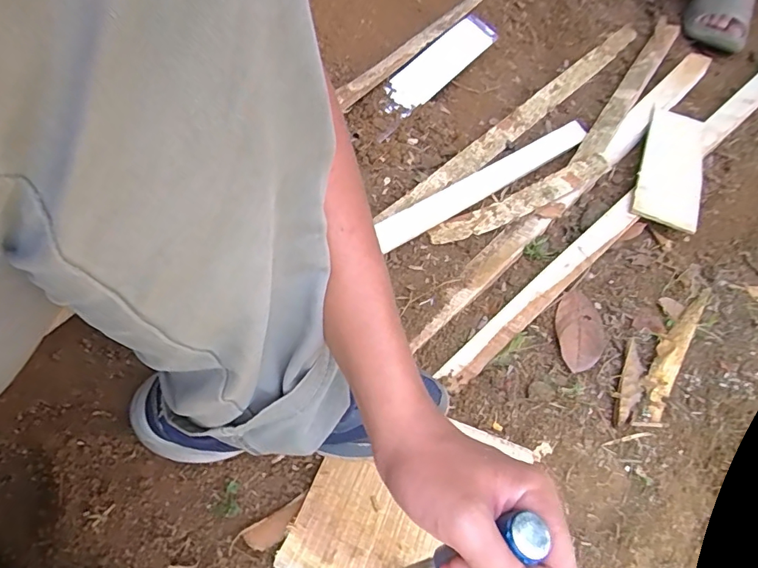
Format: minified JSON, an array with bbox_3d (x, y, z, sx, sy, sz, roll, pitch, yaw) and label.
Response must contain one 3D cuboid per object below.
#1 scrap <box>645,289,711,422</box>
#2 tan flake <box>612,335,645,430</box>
[{"bbox_3d":[0.372,0.077,0.595,0.032,0.008,0.212,31,61,19],"label":"scrap"},{"bbox_3d":[0.298,0.115,0.560,0.026,0.011,0.122,23,58,15],"label":"tan flake"}]

